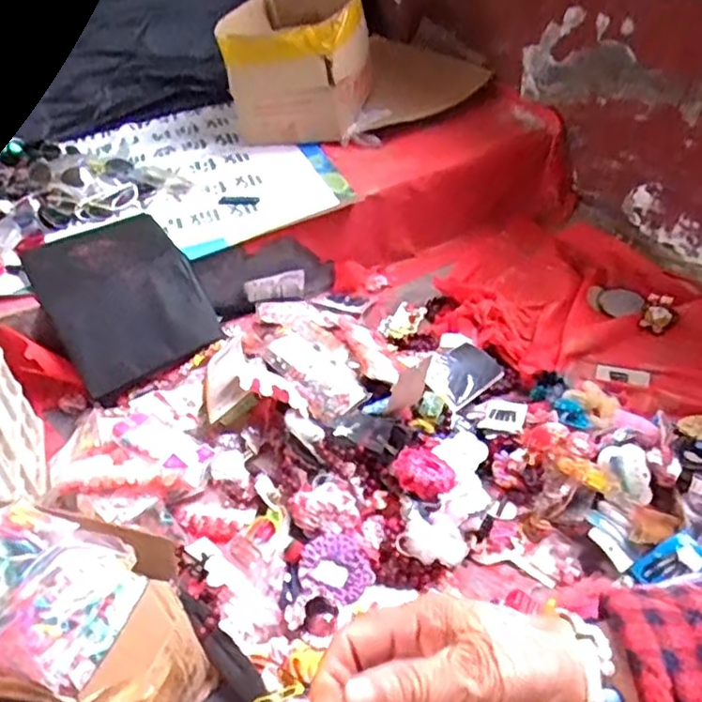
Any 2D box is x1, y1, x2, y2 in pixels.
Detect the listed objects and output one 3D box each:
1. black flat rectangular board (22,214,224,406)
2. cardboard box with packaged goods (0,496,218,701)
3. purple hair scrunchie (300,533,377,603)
[{"bbox_3d":[-0.446,-0.106,1.310,0.272,0.022,0.343,-30,77,-11],"label":"black flat rectangular board"},{"bbox_3d":[-0.319,0.314,0.692,0.265,0.309,0.183,2,40,12],"label":"cardboard box with packaged goods"},{"bbox_3d":[-0.019,0.298,0.921,0.101,0.017,0.084,39,61,24],"label":"purple hair scrunchie"}]

